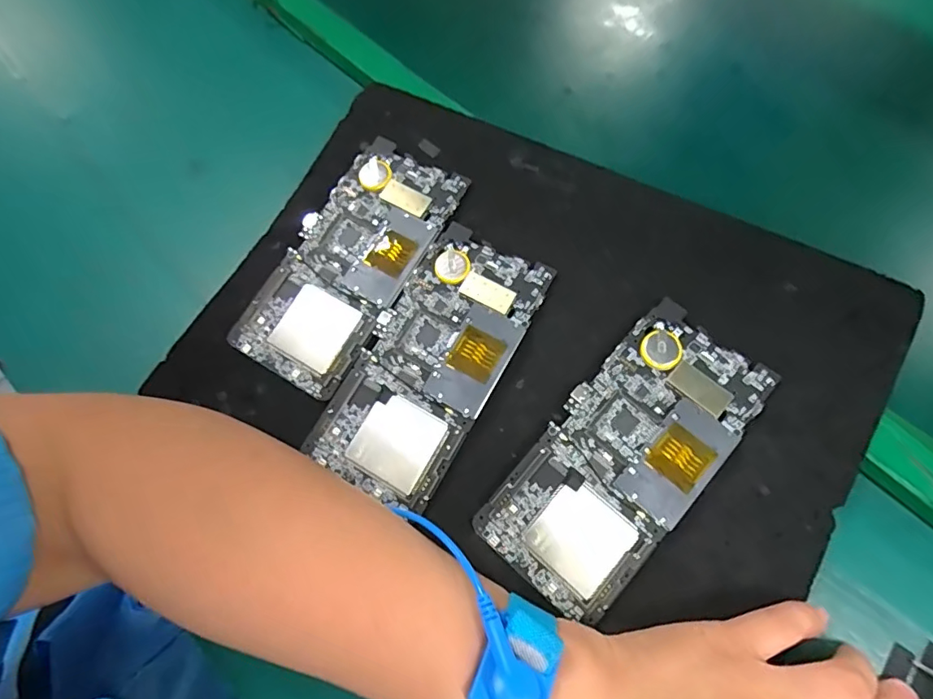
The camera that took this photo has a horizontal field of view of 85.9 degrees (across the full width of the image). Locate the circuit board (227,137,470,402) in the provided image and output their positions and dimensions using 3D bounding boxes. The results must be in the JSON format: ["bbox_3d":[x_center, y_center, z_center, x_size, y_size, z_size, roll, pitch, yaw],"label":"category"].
[{"bbox_3d":[-0.069,-0.053,0.290,0.072,0.009,0.149,29,73,12],"label":"circuit board"}]

